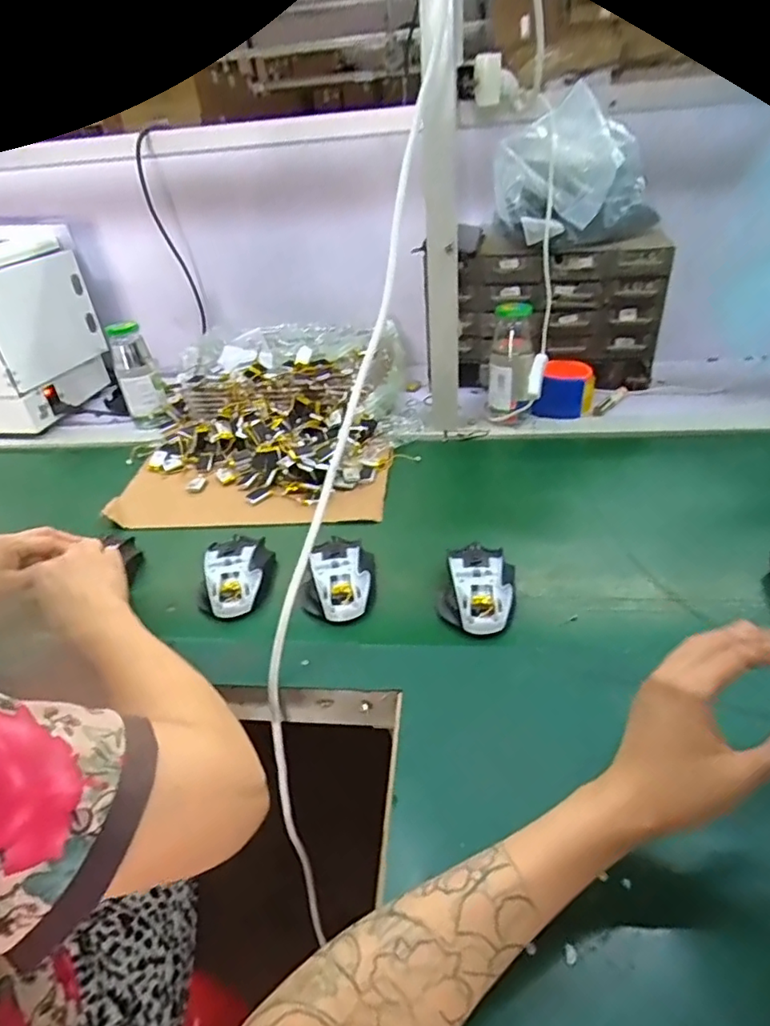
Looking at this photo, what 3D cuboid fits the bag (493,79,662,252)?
[{"bbox_3d":[0.291,-0.507,0.873,0.234,0.172,0.174,5,38,16],"label":"bag"}]

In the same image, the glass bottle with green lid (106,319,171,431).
[{"bbox_3d":[-0.402,-0.225,0.950,0.067,0.146,0.073,-22,38,-20],"label":"glass bottle with green lid"}]

